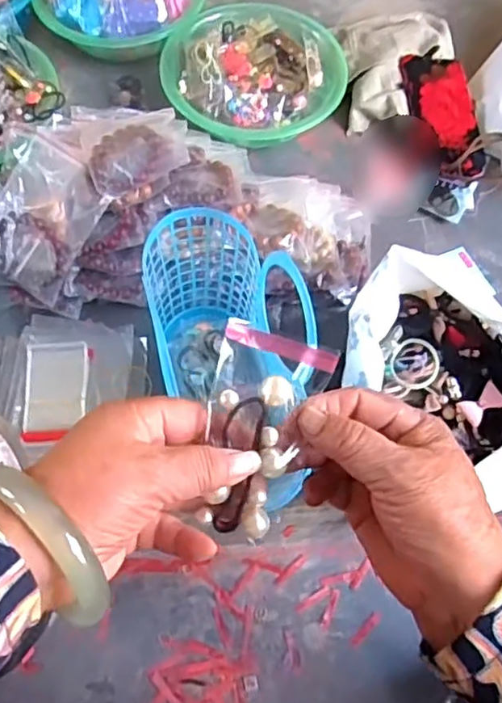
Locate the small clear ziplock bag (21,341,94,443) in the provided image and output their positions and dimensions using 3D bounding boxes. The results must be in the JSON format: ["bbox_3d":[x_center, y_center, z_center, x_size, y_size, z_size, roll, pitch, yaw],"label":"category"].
[{"bbox_3d":[-0.213,0.043,0.690,0.067,0.009,0.112,-3,65,-3],"label":"small clear ziplock bag"}]

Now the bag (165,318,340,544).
[{"bbox_3d":[0.007,0.040,0.312,0.056,0.011,0.102,8,92,2],"label":"bag"}]

